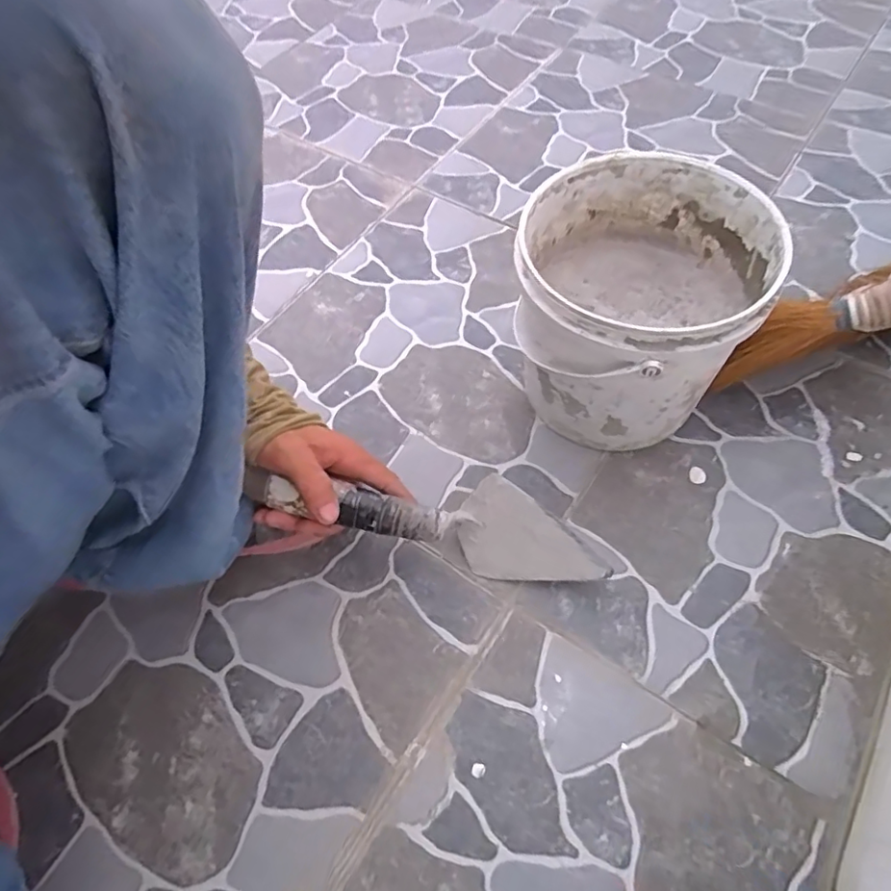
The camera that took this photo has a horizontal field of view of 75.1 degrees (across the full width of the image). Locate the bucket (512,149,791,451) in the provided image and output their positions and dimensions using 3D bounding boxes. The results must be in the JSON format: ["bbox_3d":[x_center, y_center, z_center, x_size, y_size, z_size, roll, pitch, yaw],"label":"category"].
[{"bbox_3d":[0.161,-0.112,0.518,0.190,0.183,0.195,-2,59,3],"label":"bucket"}]

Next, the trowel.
[{"bbox_3d":[-0.016,0.060,0.489,0.285,0.067,0.065,13,60,-8],"label":"trowel"}]

